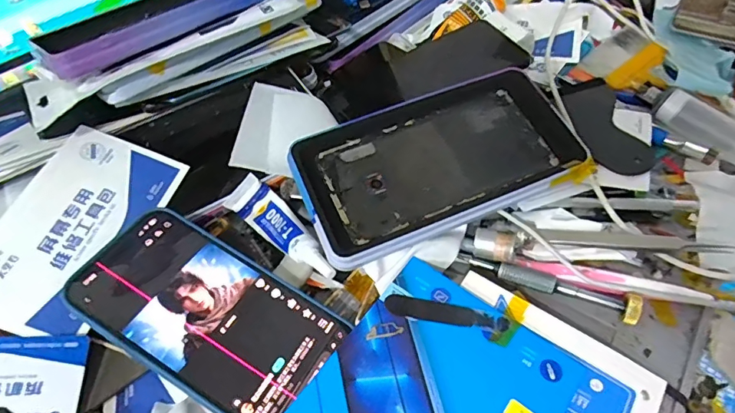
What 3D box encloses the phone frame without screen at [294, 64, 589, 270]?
[{"bbox_3d":[0.046,-0.035,0.316,0.185,0.011,0.103,-21,63,-11],"label":"phone frame without screen"}]

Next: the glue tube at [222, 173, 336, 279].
[{"bbox_3d":[-0.054,0.013,0.312,0.097,0.023,0.030,31,60,28],"label":"glue tube"}]

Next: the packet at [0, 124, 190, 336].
[{"bbox_3d":[-0.187,0.011,0.297,0.079,0.004,0.137,21,59,-6],"label":"packet"}]

